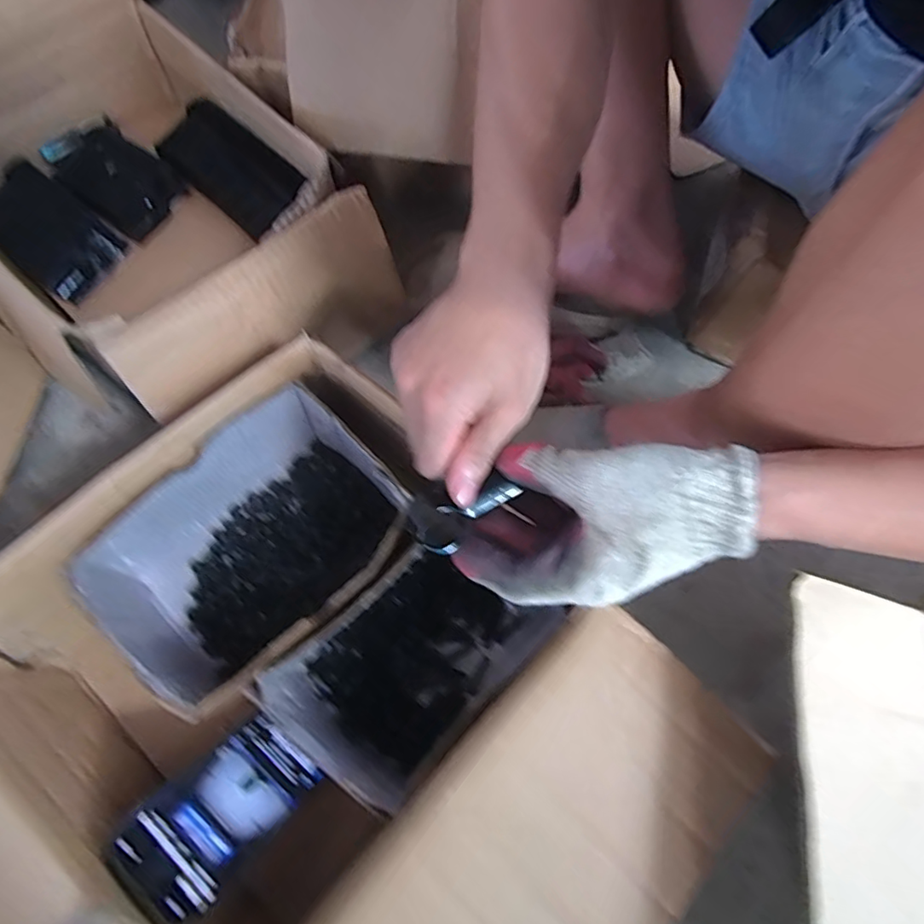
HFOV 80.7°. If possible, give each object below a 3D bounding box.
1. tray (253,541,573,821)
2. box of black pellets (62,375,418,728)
[{"bbox_3d":[-0.034,0.143,0.404,0.177,0.089,0.119,-42,74,-16],"label":"tray"},{"bbox_3d":[-0.155,0.069,0.421,0.212,0.094,0.159,-40,73,-16],"label":"box of black pellets"}]

